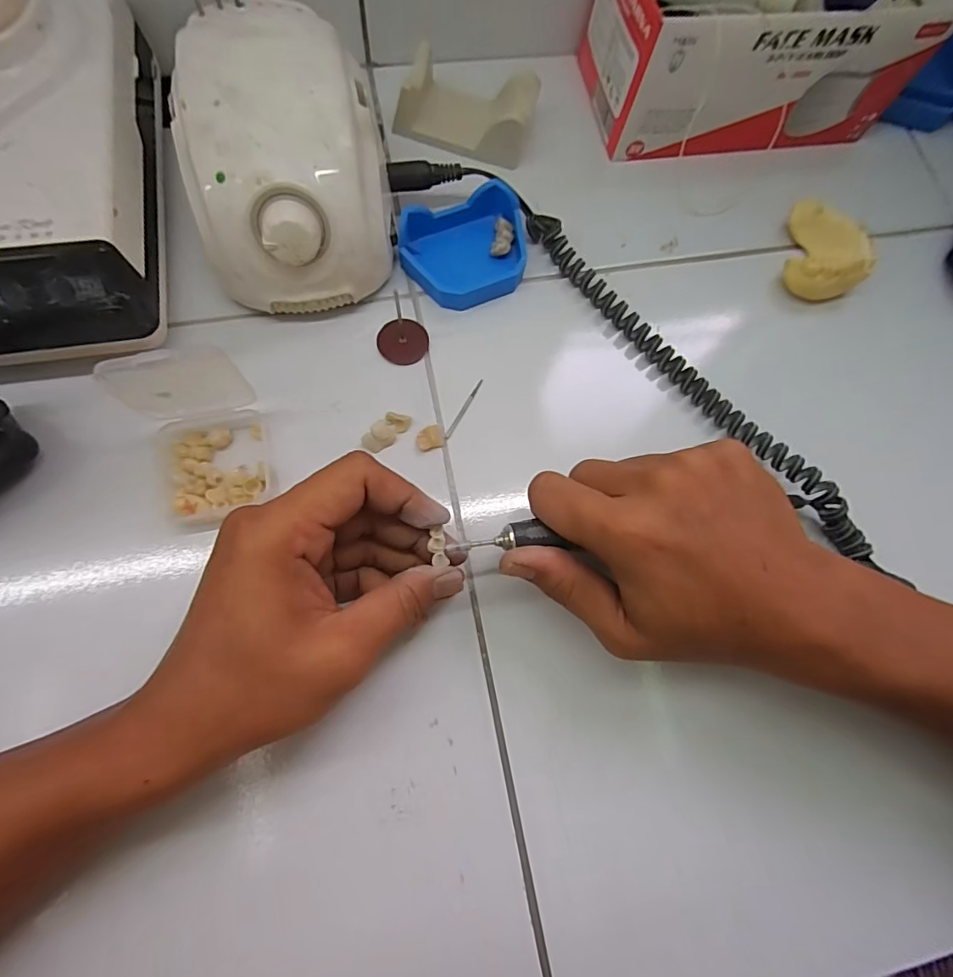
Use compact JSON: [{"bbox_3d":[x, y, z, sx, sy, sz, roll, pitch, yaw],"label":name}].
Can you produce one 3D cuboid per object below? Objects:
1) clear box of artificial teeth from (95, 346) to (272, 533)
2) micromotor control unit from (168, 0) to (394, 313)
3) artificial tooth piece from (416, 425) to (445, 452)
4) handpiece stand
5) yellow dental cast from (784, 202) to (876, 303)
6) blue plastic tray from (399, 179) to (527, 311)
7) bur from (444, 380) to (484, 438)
[{"bbox_3d":[-0.142,-0.025,0.243,0.062,0.063,0.076,-10,76,-8],"label":"clear box of artificial teeth"},{"bbox_3d":[-0.104,-0.179,0.278,0.100,0.081,0.137,-5,76,-7],"label":"micromotor control unit"},{"bbox_3d":[-0.026,-0.030,0.285,0.017,0.006,0.014,-17,77,-10],"label":"artificial tooth piece"},{"bbox_3d":[-0.006,-0.256,0.333,0.086,0.029,0.045,18,74,0],"label":"handpiece stand"},{"bbox_3d":[0.228,-0.152,0.326,0.047,0.029,0.060,16,74,-1],"label":"yellow dental cast"},{"bbox_3d":[-0.005,-0.148,0.306,0.080,0.024,0.063,-21,78,-10],"label":"blue plastic tray"},{"bbox_3d":[-0.007,-0.048,0.295,0.004,0.005,0.044,30,74,3],"label":"bur"}]

